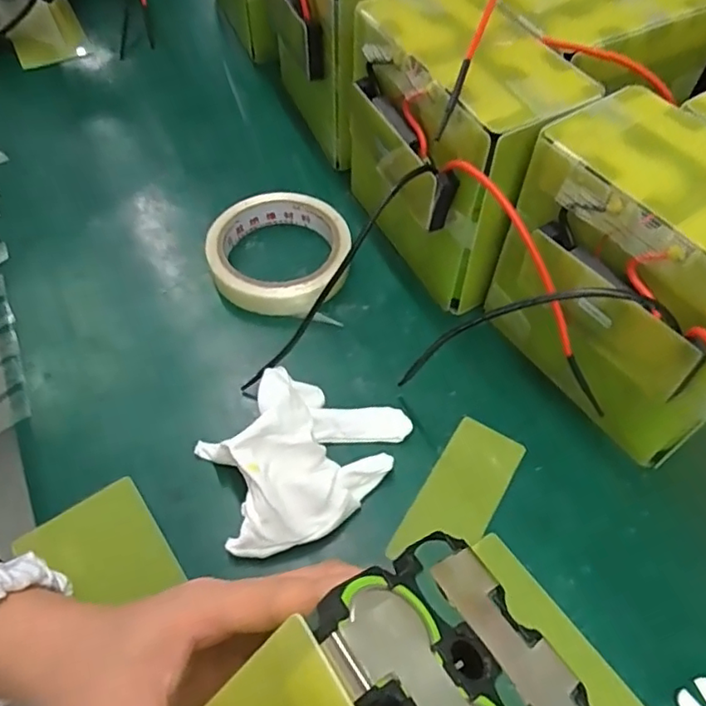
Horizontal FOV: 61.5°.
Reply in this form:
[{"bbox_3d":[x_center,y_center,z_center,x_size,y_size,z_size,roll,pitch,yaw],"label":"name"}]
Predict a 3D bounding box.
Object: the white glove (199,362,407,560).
[{"bbox_3d":[-0.028,0.050,0.326,0.117,0.045,0.087,-37,63,-22],"label":"white glove"}]

